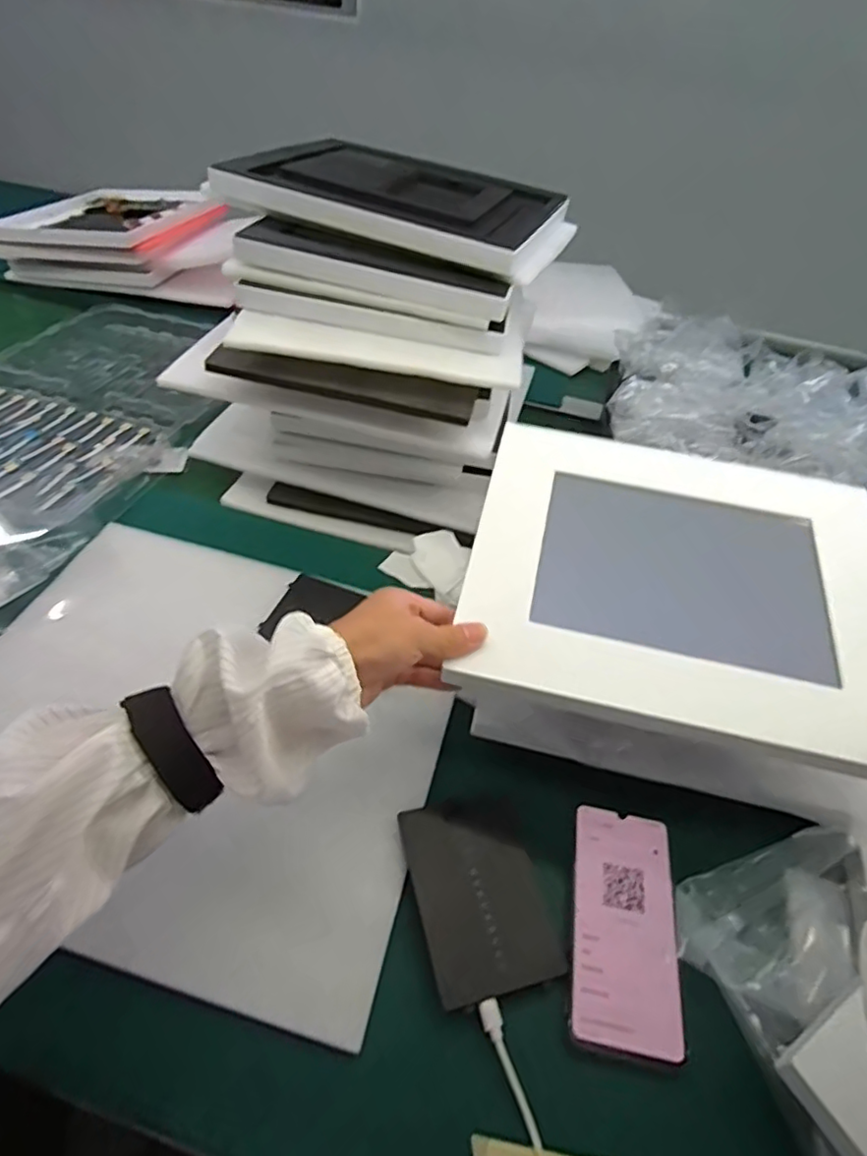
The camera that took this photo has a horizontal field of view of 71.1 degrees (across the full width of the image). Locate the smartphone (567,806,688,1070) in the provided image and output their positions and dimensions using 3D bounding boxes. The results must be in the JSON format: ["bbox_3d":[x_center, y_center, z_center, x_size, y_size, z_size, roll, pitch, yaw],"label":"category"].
[{"bbox_3d":[0.127,0.226,0.398,0.070,0.011,0.143,12,49,4],"label":"smartphone"}]

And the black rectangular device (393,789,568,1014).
[{"bbox_3d":[0.030,0.205,0.400,0.083,0.011,0.117,-9,51,-14],"label":"black rectangular device"}]

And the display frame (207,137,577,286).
[{"bbox_3d":[-0.026,-0.394,0.623,0.322,0.031,0.233,19,46,11],"label":"display frame"}]

